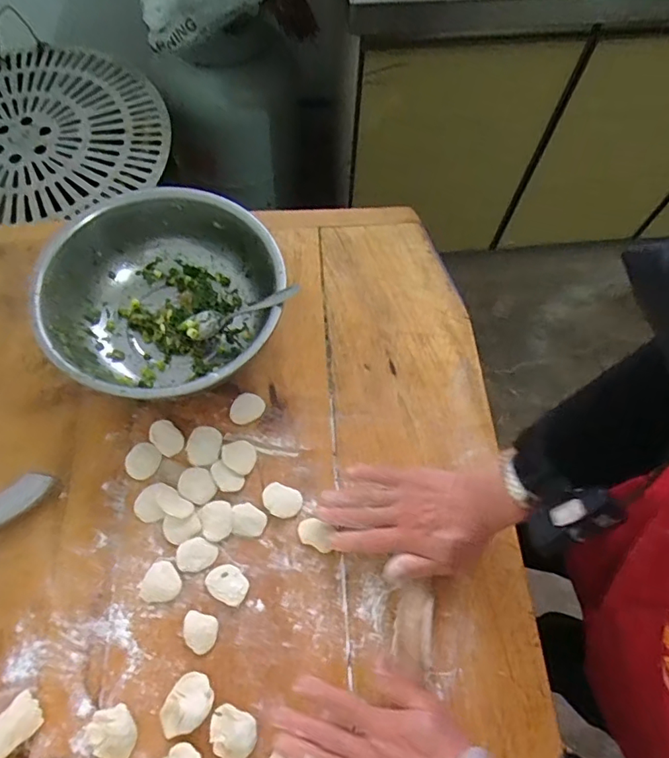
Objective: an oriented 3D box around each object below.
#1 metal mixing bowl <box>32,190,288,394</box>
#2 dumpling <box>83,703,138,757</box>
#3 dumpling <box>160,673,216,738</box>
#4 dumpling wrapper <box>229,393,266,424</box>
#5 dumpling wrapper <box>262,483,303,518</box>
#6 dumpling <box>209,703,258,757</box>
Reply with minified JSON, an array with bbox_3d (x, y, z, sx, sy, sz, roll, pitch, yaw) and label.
[{"bbox_3d":[-0.175,-0.077,0.554,0.235,0.093,0.225,1,66,-2],"label":"metal mixing bowl"},{"bbox_3d":[-0.186,0.298,0.428,0.043,0.020,0.038,29,68,10],"label":"dumpling"},{"bbox_3d":[-0.128,0.283,0.440,0.036,0.013,0.051,36,70,12],"label":"dumpling"},{"bbox_3d":[-0.096,0.031,0.557,0.039,0.004,0.032,-21,69,-11],"label":"dumpling wrapper"},{"bbox_3d":[-0.054,0.123,0.518,0.040,0.005,0.031,22,67,7],"label":"dumpling wrapper"},{"bbox_3d":[-0.087,0.302,0.434,0.041,0.022,0.037,23,67,7],"label":"dumpling"}]

